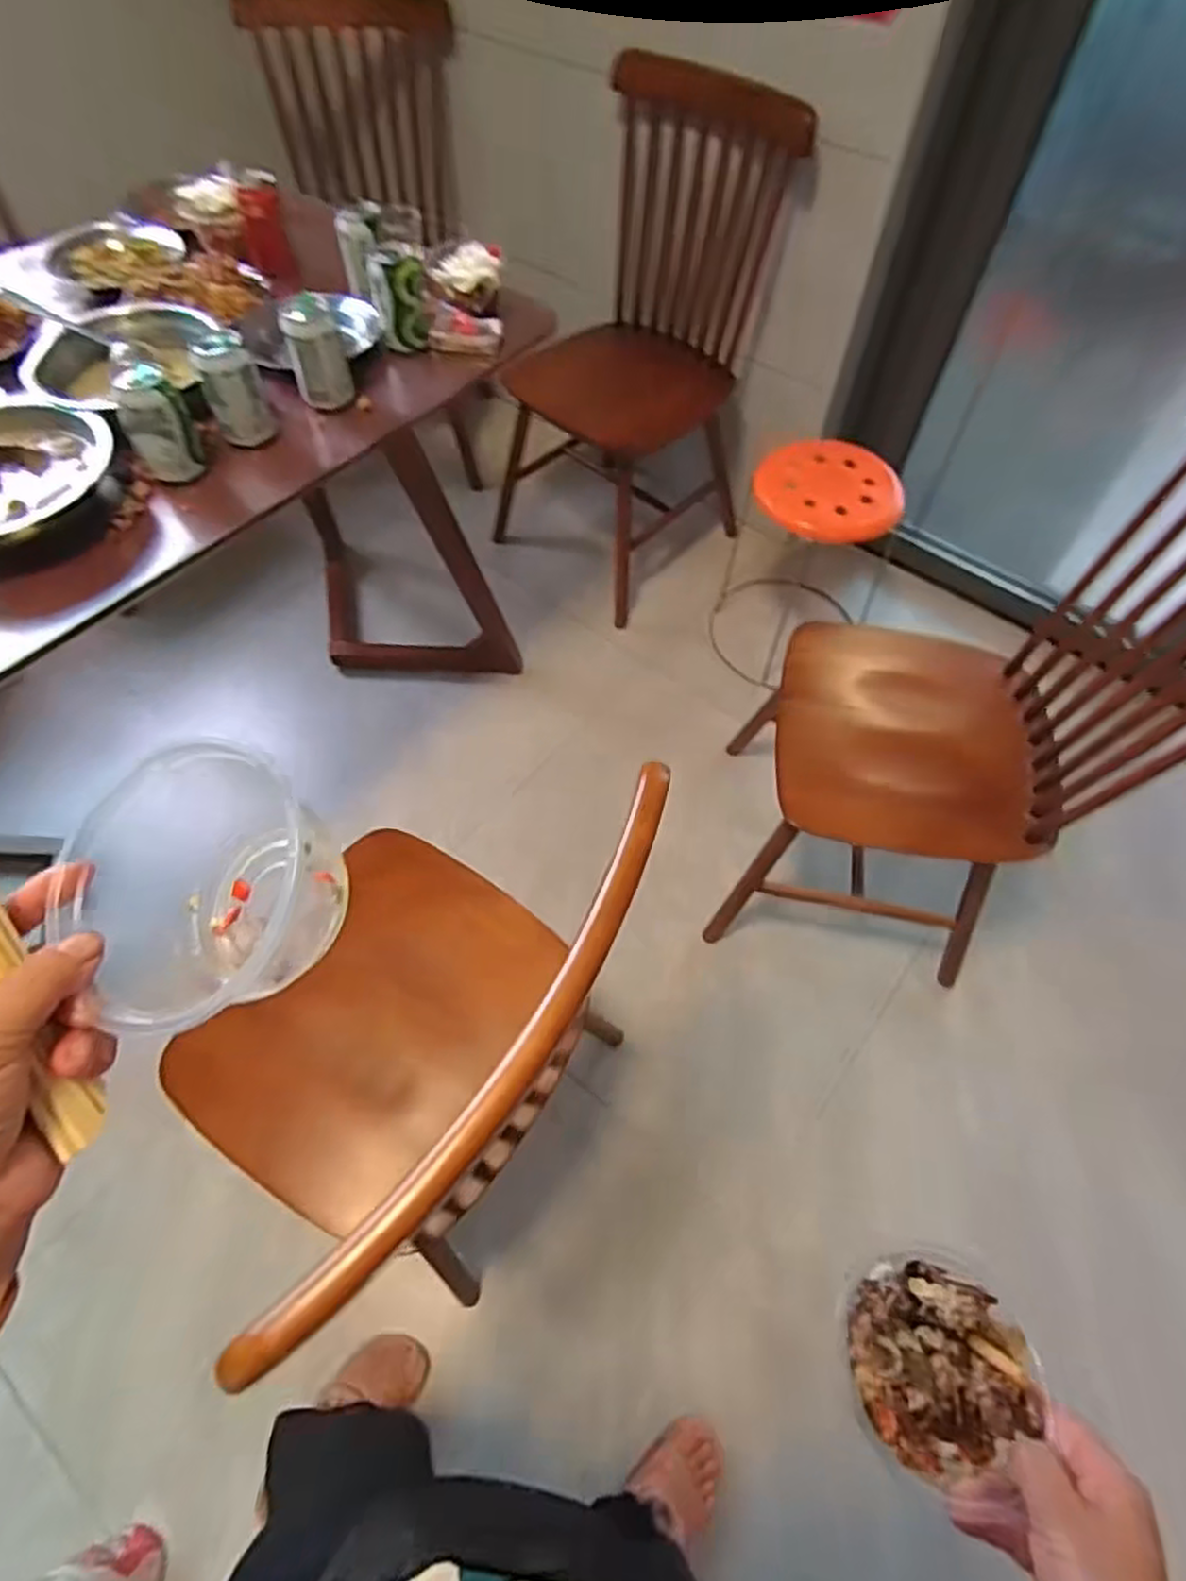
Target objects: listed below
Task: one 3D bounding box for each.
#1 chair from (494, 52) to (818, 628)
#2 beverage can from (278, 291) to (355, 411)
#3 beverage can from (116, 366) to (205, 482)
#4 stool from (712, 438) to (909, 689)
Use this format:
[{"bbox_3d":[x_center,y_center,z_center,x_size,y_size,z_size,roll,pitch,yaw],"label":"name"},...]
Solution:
[{"bbox_3d":[0.085,-0.907,1.577,0.446,0.773,0.463,38,64,19],"label":"chair"},{"bbox_3d":[-0.345,-0.547,0.947,0.066,0.103,0.068,-18,61,-13],"label":"beverage can"},{"bbox_3d":[-0.489,-0.413,0.856,0.067,0.119,0.054,-21,62,-15],"label":"beverage can"},{"bbox_3d":[0.416,-0.489,1.615,0.332,0.409,0.328,1,59,-1],"label":"stool"}]

